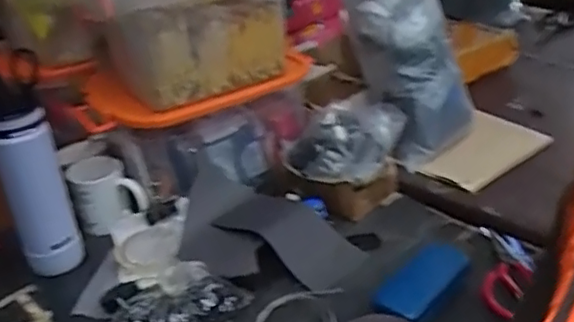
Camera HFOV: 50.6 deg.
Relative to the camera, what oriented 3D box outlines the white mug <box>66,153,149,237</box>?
[{"bbox_3d":[-0.279,0.052,0.944,0.099,0.085,0.115,-17,31,-18],"label":"white mug"}]

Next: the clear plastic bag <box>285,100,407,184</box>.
[{"bbox_3d":[0.085,-0.040,0.961,0.159,0.069,0.185,8,32,25],"label":"clear plastic bag"}]

